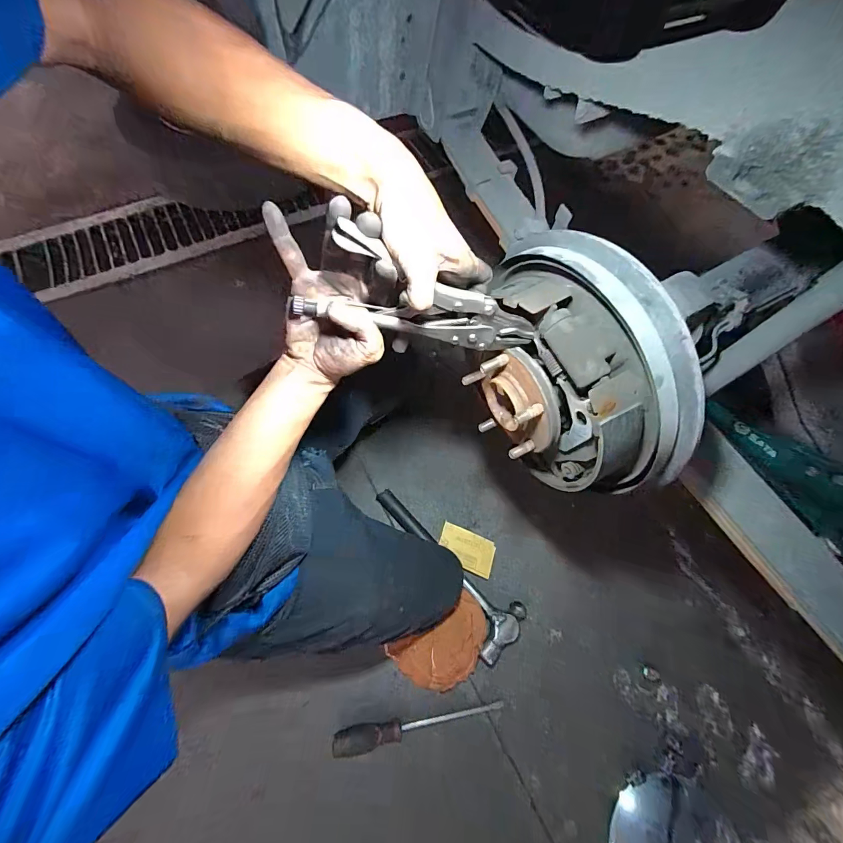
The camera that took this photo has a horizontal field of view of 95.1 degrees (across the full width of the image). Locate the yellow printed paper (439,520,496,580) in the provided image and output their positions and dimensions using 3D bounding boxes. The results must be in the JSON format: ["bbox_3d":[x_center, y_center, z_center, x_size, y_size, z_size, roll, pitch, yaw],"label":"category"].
[{"bbox_3d":[0.088,0.253,0.762,0.113,0.006,0.072,25,59,0],"label":"yellow printed paper"}]

